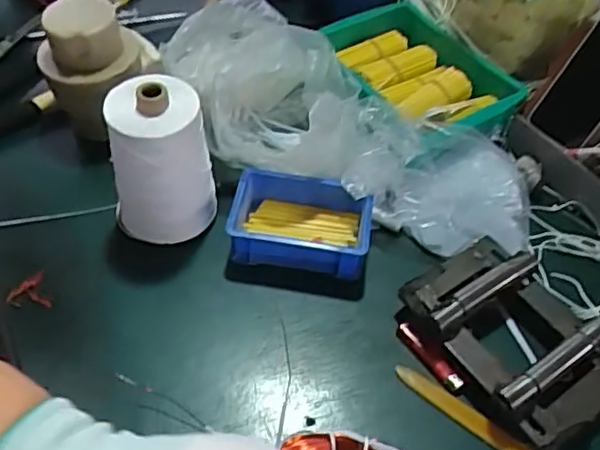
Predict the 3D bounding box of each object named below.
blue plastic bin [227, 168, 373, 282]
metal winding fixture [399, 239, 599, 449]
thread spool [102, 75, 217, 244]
[{"bbox_3d":[0.001,0.001,0.667,0.138,0.055,0.089,9,51,5],"label":"blue plastic bin"},{"bbox_3d":[0.201,0.108,0.597,0.146,0.049,0.199,-28,57,-23],"label":"metal winding fixture"},{"bbox_3d":[-0.138,-0.058,0.637,0.086,0.172,0.079,1,51,-2],"label":"thread spool"}]

